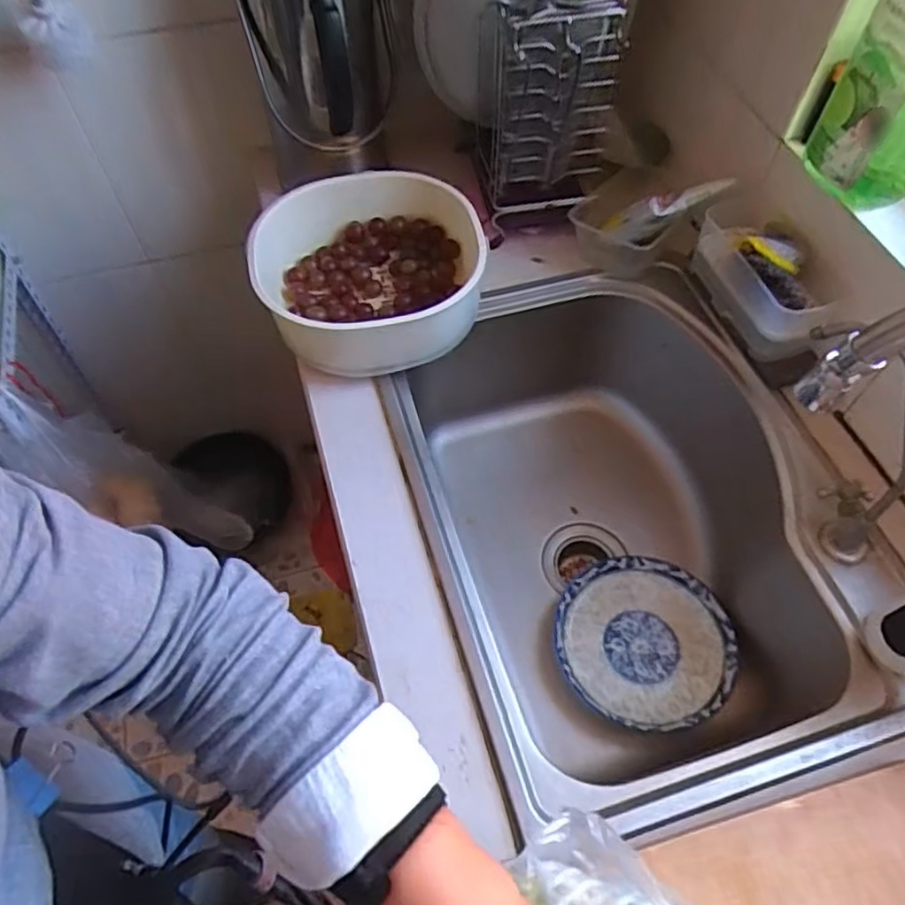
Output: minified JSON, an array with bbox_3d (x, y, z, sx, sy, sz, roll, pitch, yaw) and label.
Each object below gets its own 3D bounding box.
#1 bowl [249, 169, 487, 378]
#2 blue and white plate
[{"bbox_3d":[-0.085,-0.202,0.745,0.250,0.094,0.242,-11,58,-7],"label":"bowl"},{"bbox_3d":[0.216,0.213,0.759,0.193,0.030,0.193,0,58,0],"label":"blue and white plate"}]

